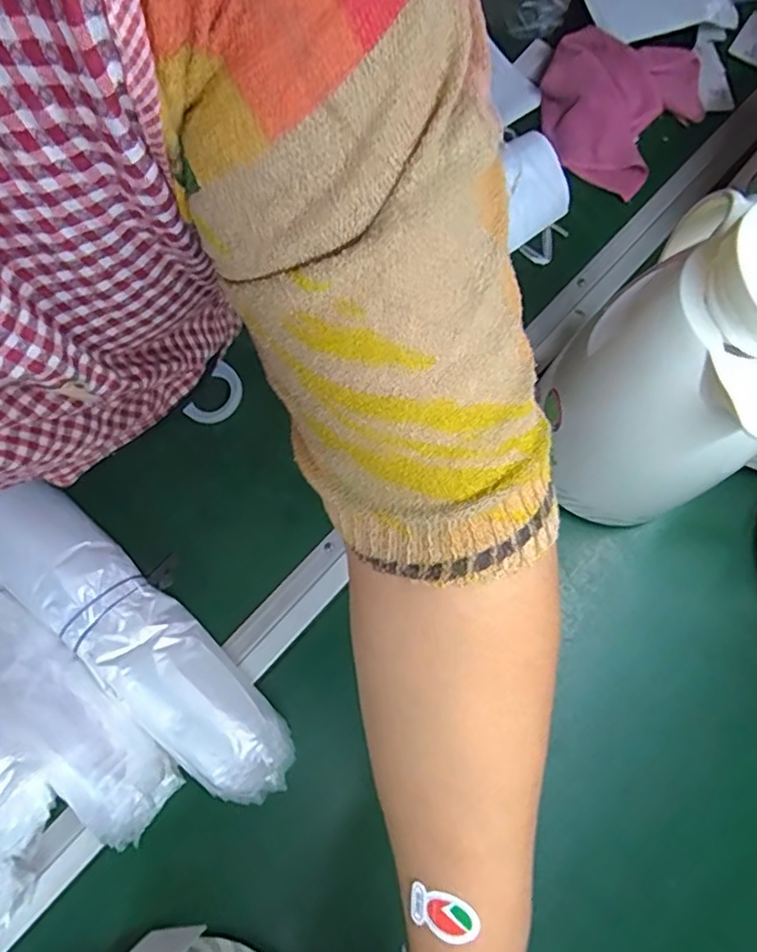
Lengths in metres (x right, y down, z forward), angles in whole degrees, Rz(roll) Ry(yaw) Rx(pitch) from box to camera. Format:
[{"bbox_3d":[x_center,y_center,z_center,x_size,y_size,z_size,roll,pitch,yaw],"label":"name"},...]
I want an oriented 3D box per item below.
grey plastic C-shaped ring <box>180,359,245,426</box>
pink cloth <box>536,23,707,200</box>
[{"bbox_3d":[-0.144,-0.070,0.552,0.036,0.005,0.058,38,78,-17],"label":"grey plastic C-shaped ring"},{"bbox_3d":[0.245,-0.391,0.633,0.156,0.046,0.177,40,77,9],"label":"pink cloth"}]

